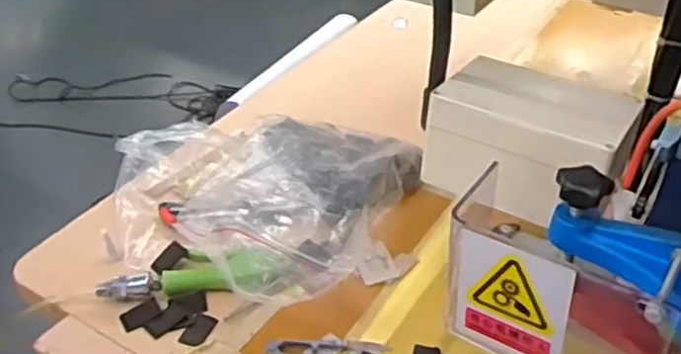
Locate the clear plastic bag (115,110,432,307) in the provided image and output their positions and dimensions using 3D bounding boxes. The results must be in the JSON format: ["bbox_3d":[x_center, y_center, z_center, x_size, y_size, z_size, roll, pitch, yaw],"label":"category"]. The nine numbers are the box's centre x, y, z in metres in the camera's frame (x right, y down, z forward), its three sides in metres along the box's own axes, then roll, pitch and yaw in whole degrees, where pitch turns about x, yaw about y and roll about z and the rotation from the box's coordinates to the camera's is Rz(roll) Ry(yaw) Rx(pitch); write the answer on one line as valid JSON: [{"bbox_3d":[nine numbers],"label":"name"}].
[{"bbox_3d":[-0.082,0.005,0.713,0.306,0.099,0.268,1,37,2],"label":"clear plastic bag"}]

